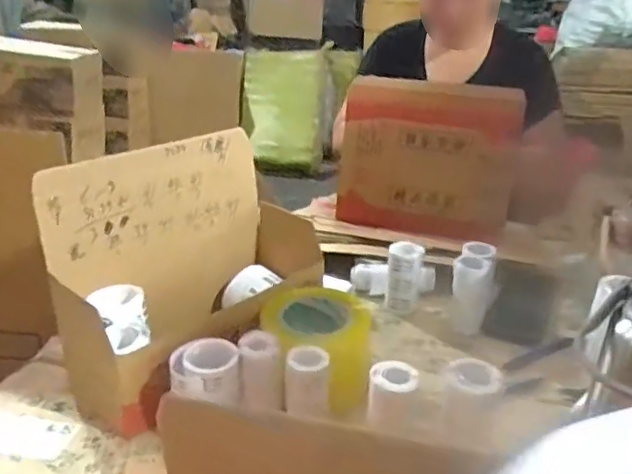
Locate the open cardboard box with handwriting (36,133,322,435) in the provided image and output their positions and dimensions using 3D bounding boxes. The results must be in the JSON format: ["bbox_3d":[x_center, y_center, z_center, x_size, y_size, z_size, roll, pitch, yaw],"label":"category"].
[{"bbox_3d":[-0.126,0.029,0.732,0.156,0.249,0.344,20,31,35],"label":"open cardboard box with handwriting"}]

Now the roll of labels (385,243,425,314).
[{"bbox_3d":[0.122,0.062,0.842,0.045,0.096,0.049,4,25,5],"label":"roll of labels"}]

